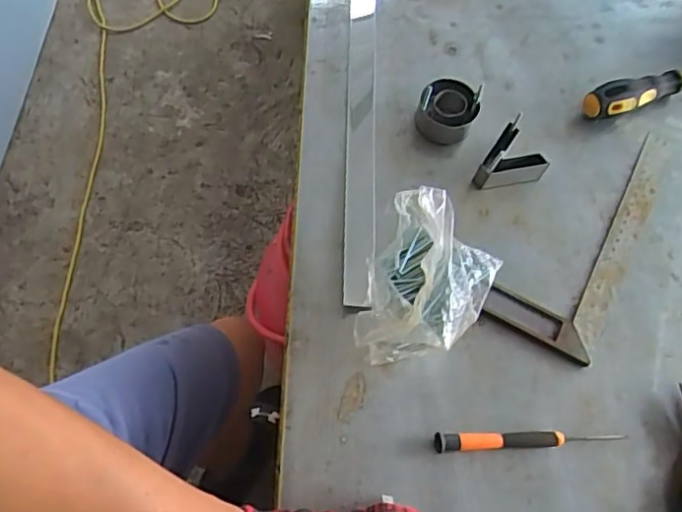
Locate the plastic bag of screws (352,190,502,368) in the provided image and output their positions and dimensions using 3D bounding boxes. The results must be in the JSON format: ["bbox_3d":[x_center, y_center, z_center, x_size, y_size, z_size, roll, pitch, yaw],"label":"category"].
[{"bbox_3d":[0.067,0.025,0.460,0.096,0.077,0.125,22,67,7],"label":"plastic bag of screws"}]

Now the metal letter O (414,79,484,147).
[{"bbox_3d":[0.098,-0.134,0.552,0.052,0.038,0.050,1,66,-3],"label":"metal letter O"}]

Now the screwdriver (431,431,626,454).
[{"bbox_3d":[0.143,0.139,0.449,0.144,0.011,0.013,0,66,-3],"label":"screwdriver"}]

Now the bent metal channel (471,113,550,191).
[{"bbox_3d":[0.153,-0.082,0.527,0.048,0.038,0.060,34,69,11],"label":"bent metal channel"}]

